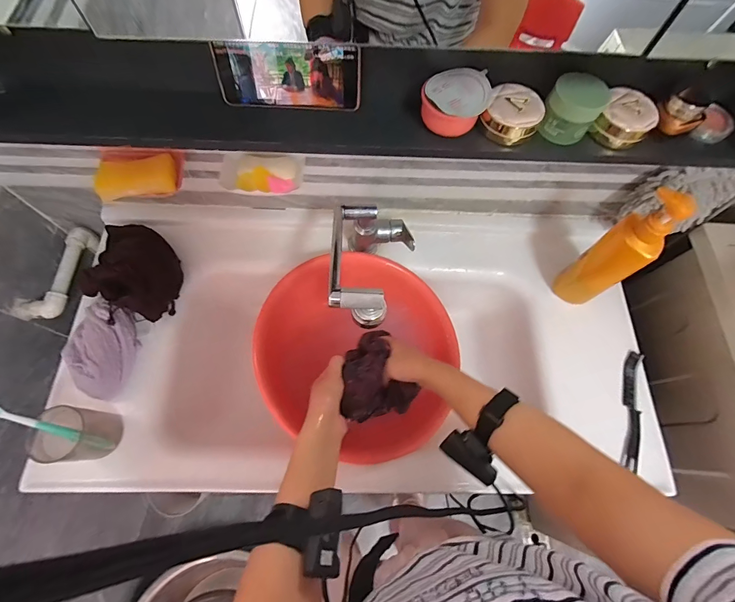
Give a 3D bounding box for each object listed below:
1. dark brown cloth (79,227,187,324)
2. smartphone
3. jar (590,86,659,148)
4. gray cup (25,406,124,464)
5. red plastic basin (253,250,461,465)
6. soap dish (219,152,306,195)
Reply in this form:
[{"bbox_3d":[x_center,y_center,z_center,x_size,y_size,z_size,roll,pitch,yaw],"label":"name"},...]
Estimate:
[{"bbox_3d":[-0.422,-0.056,0.642,0.139,0.092,0.162,7,68,1],"label":"dark brown cloth"},{"bbox_3d":[-0.092,-0.266,0.428,0.166,0.071,0.005,1,52,-1],"label":"smartphone"},{"bbox_3d":[0.324,-0.228,0.451,0.064,0.036,0.072,30,70,9],"label":"jar"},{"bbox_3d":[-0.447,0.204,0.553,0.075,0.104,0.076,2,68,-2],"label":"gray cup"},{"bbox_3d":[-0.012,0.085,0.660,0.360,0.120,0.360,8,68,-19],"label":"red plastic basin"},{"bbox_3d":[-0.169,-0.203,0.568,0.131,0.020,0.086,1,68,-2],"label":"soap dish"}]

